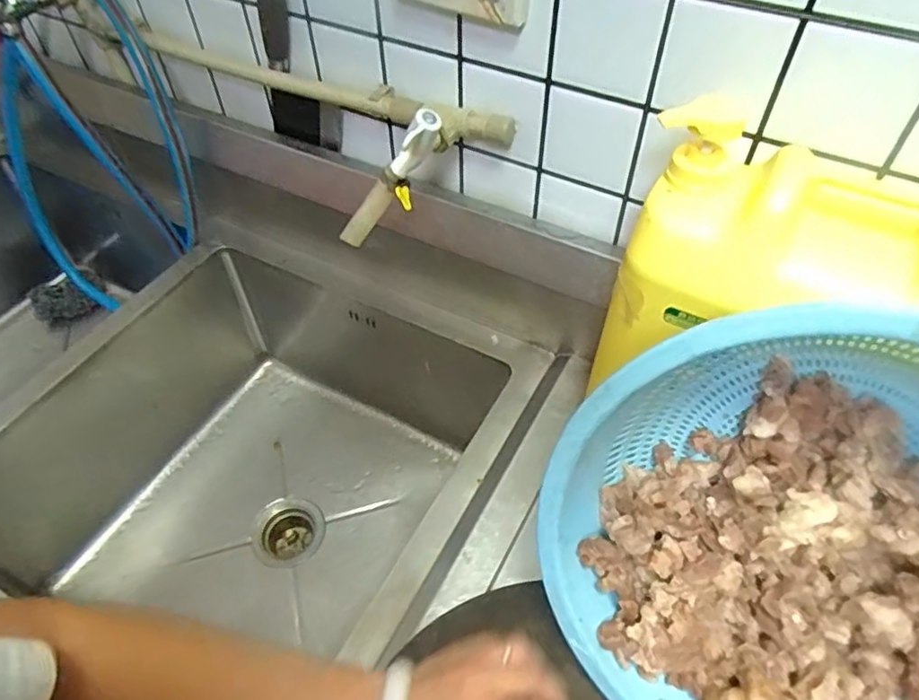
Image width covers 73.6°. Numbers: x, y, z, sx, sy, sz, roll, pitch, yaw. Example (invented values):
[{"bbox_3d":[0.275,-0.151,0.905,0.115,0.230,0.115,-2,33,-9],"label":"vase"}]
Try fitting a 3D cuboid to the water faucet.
[{"bbox_3d":[-0.063,-0.168,0.630,0.056,0.162,0.053,14,38,-41],"label":"water faucet"}]

